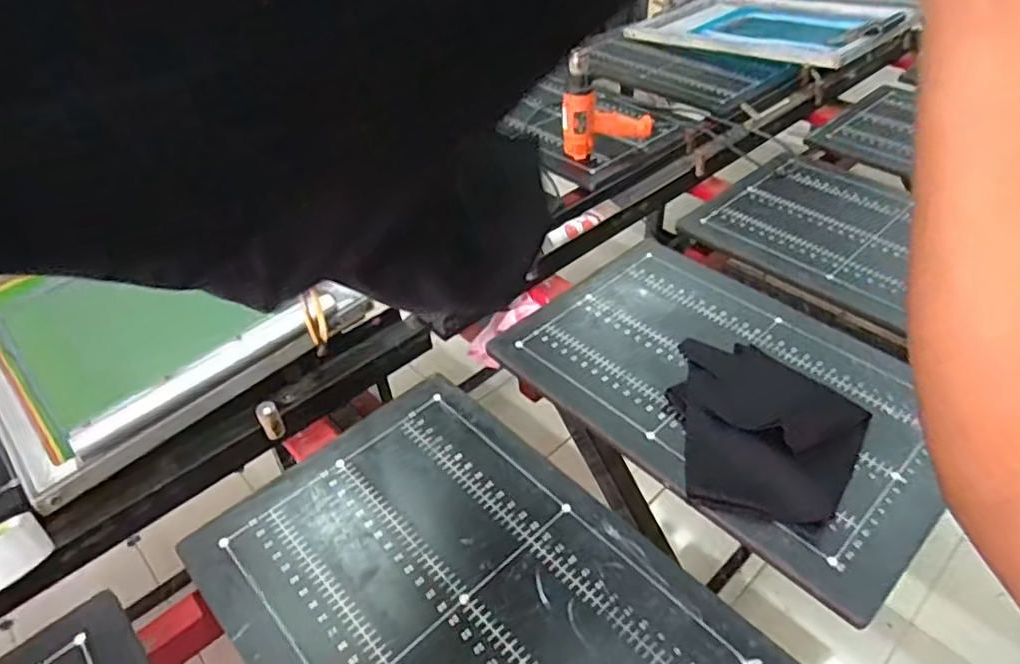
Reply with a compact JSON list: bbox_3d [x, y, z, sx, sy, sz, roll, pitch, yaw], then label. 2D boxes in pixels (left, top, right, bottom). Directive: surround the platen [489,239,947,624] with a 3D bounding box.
[{"bbox_3d":[0.315,0.060,0.942,0.415,0.025,0.594,-32,47,-29],"label":"platen"}]

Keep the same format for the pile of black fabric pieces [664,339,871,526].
[{"bbox_3d":[0.325,0.115,0.850,0.239,0.032,0.276,16,44,23],"label":"pile of black fabric pieces"}]

